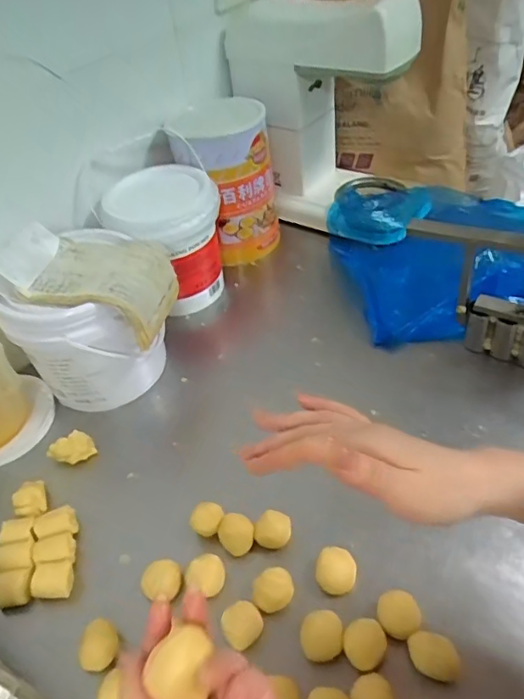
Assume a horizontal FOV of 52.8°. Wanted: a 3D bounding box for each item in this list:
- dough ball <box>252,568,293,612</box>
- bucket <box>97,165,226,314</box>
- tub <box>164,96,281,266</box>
[{"bbox_3d":[0.012,0.256,0.561,0.043,0.032,0.037,-17,47,-9],"label":"dough ball"},{"bbox_3d":[-0.156,-0.182,0.902,0.165,0.195,0.165,-3,47,3],"label":"bucket"},{"bbox_3d":[-0.065,-0.313,0.992,0.166,0.250,0.175,-3,47,3],"label":"tub"}]

